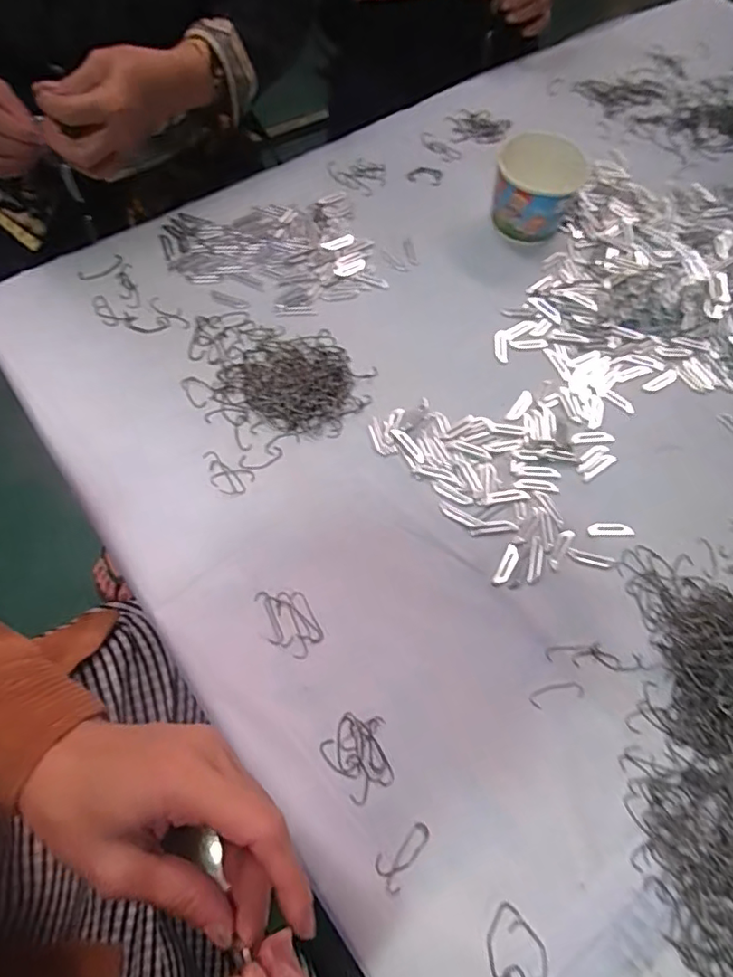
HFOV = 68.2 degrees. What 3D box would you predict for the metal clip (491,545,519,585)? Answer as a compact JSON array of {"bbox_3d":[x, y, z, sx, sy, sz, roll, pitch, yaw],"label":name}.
[{"bbox_3d":[0.116,0.064,0.450,0.013,0.004,0.040,28,66,9],"label":"metal clip"}]

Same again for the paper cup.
[{"bbox_3d":[0.181,-0.324,0.588,0.084,0.080,0.079,1,65,-3],"label":"paper cup"}]

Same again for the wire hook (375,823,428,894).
[{"bbox_3d":[0.023,0.242,0.359,0.022,0.004,0.044,36,68,13],"label":"wire hook"}]

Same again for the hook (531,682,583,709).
[{"bbox_3d":[0.145,0.156,0.410,0.042,0.004,0.013,-13,67,-10],"label":"hook"}]

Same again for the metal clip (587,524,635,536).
[{"bbox_3d":[0.214,0.035,0.472,0.040,0.004,0.012,0,65,-4],"label":"metal clip"}]

